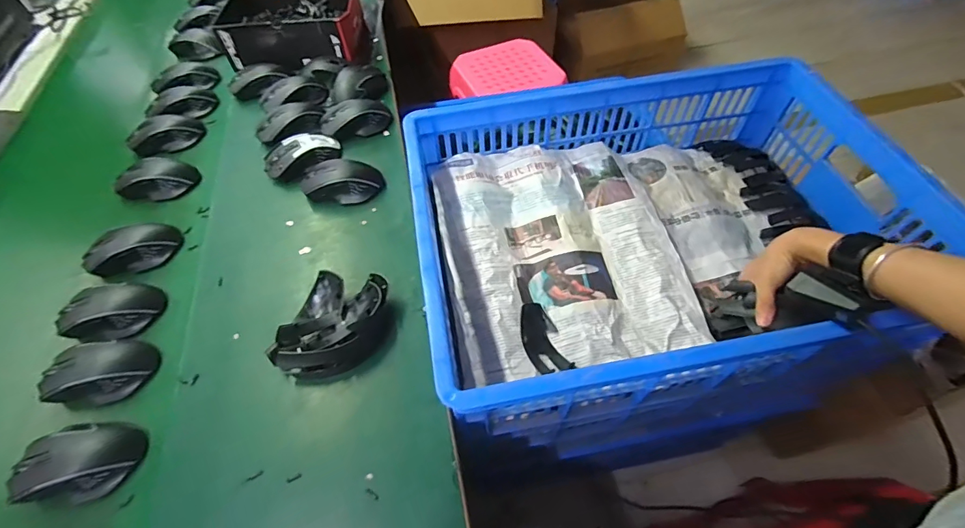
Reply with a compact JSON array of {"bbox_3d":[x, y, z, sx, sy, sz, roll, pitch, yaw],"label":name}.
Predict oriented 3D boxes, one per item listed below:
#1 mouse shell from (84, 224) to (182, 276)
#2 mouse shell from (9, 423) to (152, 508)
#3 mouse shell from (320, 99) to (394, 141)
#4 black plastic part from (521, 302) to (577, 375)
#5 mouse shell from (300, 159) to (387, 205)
[{"bbox_3d":[-0.488,-0.023,0.592,0.110,0.031,0.074,-18,57,-10],"label":"mouse shell"},{"bbox_3d":[-0.422,0.204,0.441,0.112,0.035,0.073,-14,56,-6],"label":"mouse shell"},{"bbox_3d":[-0.217,-0.250,0.728,0.116,0.035,0.068,-18,57,-10],"label":"mouse shell"},{"bbox_3d":[0.080,0.099,0.572,0.054,0.030,0.097,-15,56,-8],"label":"black plastic part"},{"bbox_3d":[-0.212,-0.124,0.645,0.120,0.041,0.061,-2,56,2],"label":"mouse shell"}]

